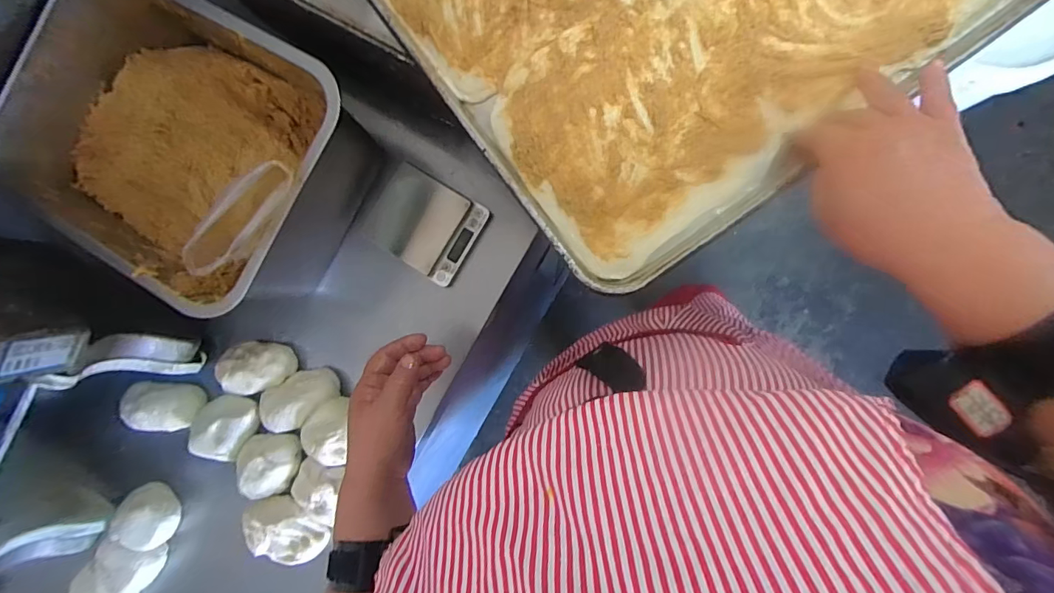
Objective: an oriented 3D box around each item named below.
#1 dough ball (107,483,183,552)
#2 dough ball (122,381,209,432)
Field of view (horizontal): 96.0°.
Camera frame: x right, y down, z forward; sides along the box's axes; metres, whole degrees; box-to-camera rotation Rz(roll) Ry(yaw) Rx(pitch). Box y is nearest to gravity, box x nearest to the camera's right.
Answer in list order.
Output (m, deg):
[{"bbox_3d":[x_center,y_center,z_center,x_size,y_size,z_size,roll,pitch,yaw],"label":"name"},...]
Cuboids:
[{"bbox_3d":[-0.453,0.262,0.563,0.061,0.045,0.068,2,88,8],"label":"dough ball"},{"bbox_3d":[-0.446,0.134,0.576,0.087,0.038,0.057,1,88,8],"label":"dough ball"}]

